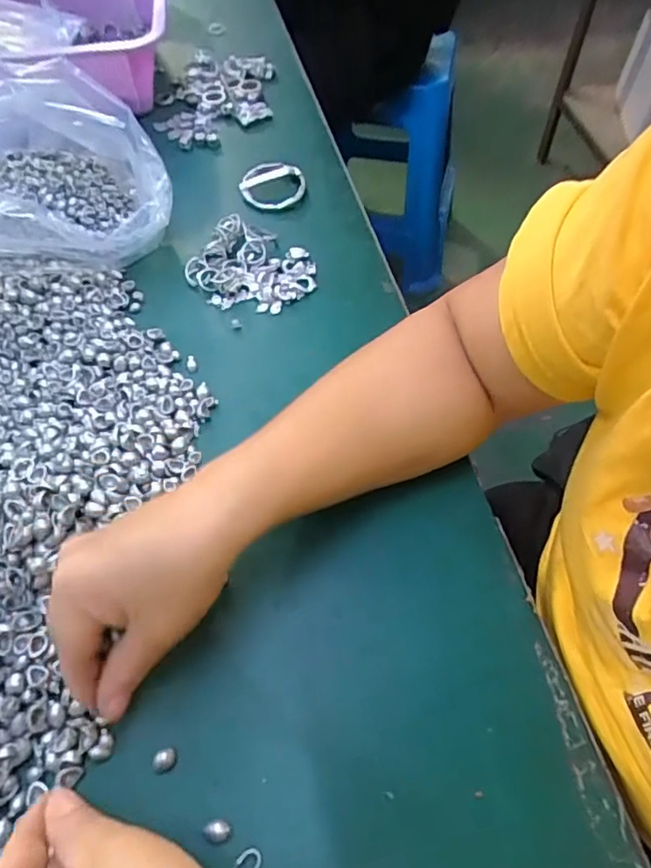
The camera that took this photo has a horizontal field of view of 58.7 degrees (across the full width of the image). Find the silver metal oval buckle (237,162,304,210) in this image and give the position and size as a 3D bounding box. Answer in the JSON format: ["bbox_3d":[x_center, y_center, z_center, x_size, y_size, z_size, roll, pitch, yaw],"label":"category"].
[{"bbox_3d":[-0.048,-0.232,0.538,0.058,0.014,0.057,12,58,7],"label":"silver metal oval buckle"}]

